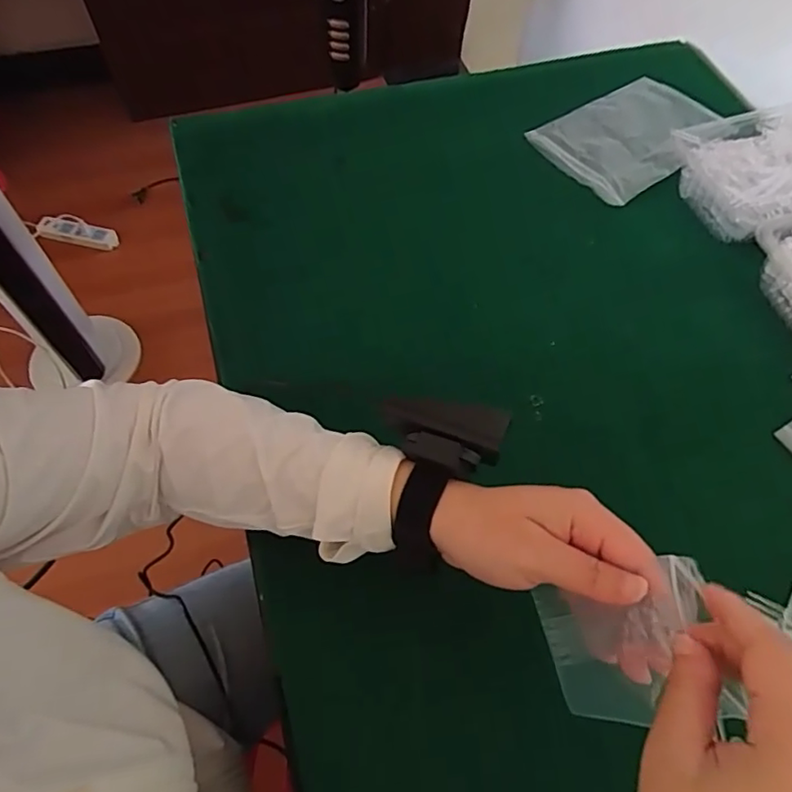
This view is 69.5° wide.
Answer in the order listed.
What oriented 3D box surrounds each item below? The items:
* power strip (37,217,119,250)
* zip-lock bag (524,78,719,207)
[{"bbox_3d":[-0.836,-0.427,1.497,0.217,0.032,0.052,11,60,3],"label":"power strip"},{"bbox_3d":[0.244,-0.273,0.593,0.186,0.007,0.124,-32,66,-19],"label":"zip-lock bag"}]

